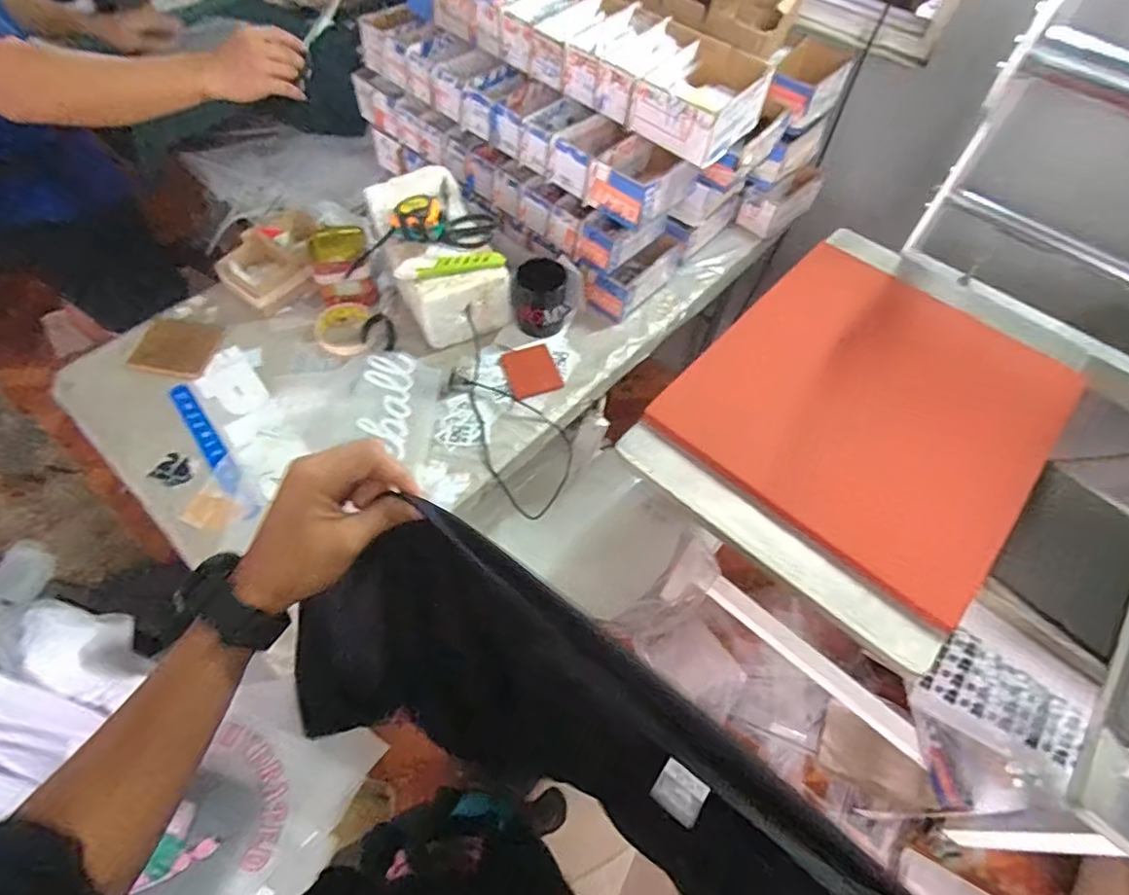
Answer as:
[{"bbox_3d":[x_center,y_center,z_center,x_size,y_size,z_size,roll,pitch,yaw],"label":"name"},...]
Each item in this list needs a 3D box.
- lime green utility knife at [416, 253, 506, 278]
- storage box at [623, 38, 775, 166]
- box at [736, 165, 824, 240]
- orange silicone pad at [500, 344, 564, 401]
[{"bbox_3d":[-0.152,-0.273,0.858,0.131,0.014,0.025,-13,59,-12],"label":"lime green utility knife"},{"bbox_3d":[0.192,-0.498,0.839,0.138,0.078,0.166,39,63,19],"label":"storage box"},{"bbox_3d":[0.417,-0.474,1.105,0.178,0.081,0.074,-36,66,-24],"label":"box"},{"bbox_3d":[-0.052,-0.120,0.910,0.076,0.008,0.092,-16,60,-14],"label":"orange silicone pad"}]

